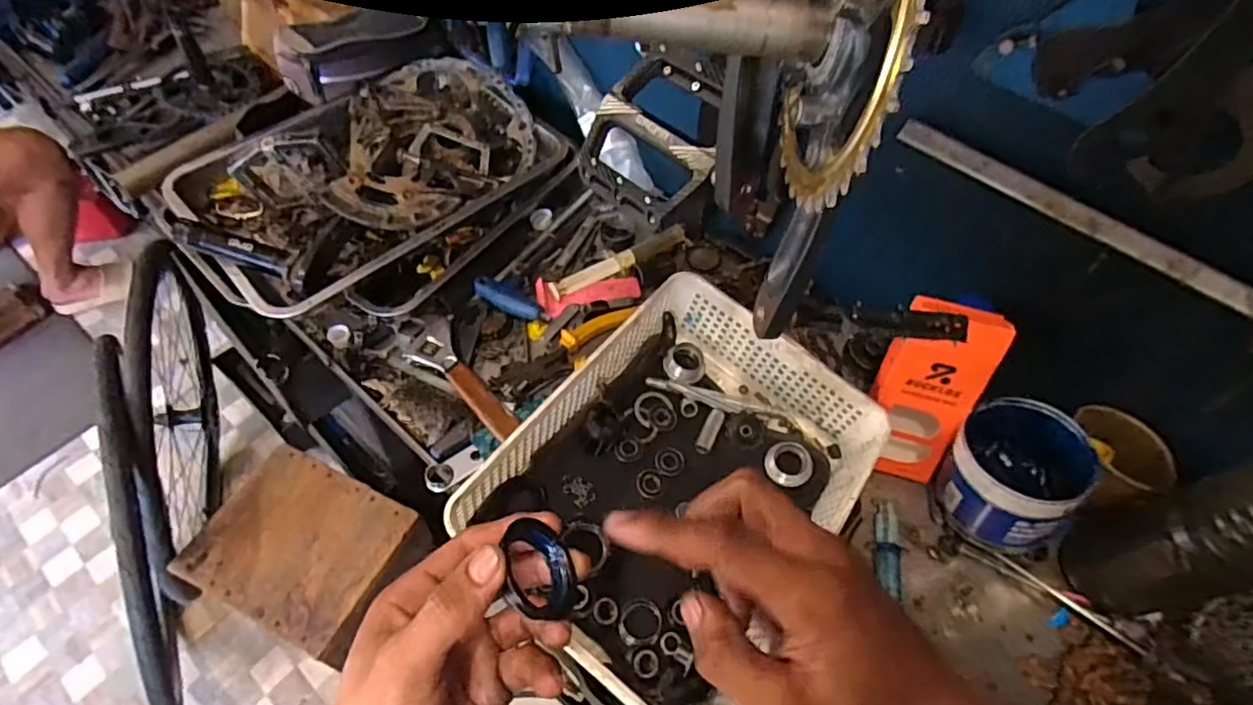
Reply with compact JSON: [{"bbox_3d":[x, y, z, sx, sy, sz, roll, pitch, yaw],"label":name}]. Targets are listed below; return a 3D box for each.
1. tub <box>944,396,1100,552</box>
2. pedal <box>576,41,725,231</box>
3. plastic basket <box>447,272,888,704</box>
[{"bbox_3d":[0.344,0.113,0.562,0.113,0.115,0.115,0,56,-1],"label":"tub"},{"bbox_3d":[0.023,-0.139,0.395,0.092,0.016,0.104,41,98,24],"label":"pedal"},{"bbox_3d":[0.053,0.105,0.542,0.247,0.115,0.313,33,61,19],"label":"plastic basket"}]

